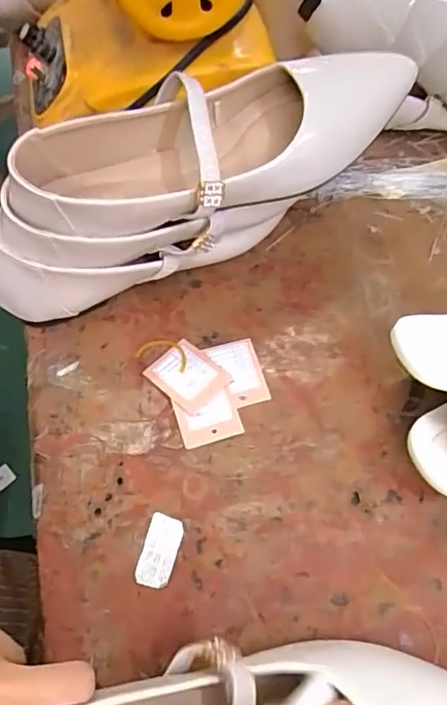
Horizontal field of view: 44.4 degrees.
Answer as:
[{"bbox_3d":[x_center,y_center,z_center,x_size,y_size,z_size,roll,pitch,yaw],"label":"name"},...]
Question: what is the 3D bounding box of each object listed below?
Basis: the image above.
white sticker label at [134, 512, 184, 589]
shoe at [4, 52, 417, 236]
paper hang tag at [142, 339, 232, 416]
[{"bbox_3d":[-0.038,0.115,0.319,0.021,0.004,0.039,11,63,9],"label":"white sticker label"},{"bbox_3d":[0.001,-0.130,0.353,0.254,0.058,0.097,-27,64,-12],"label":"shoe"},{"bbox_3d":[-0.025,0.016,0.372,0.047,0.004,0.039,38,66,22],"label":"paper hang tag"}]

